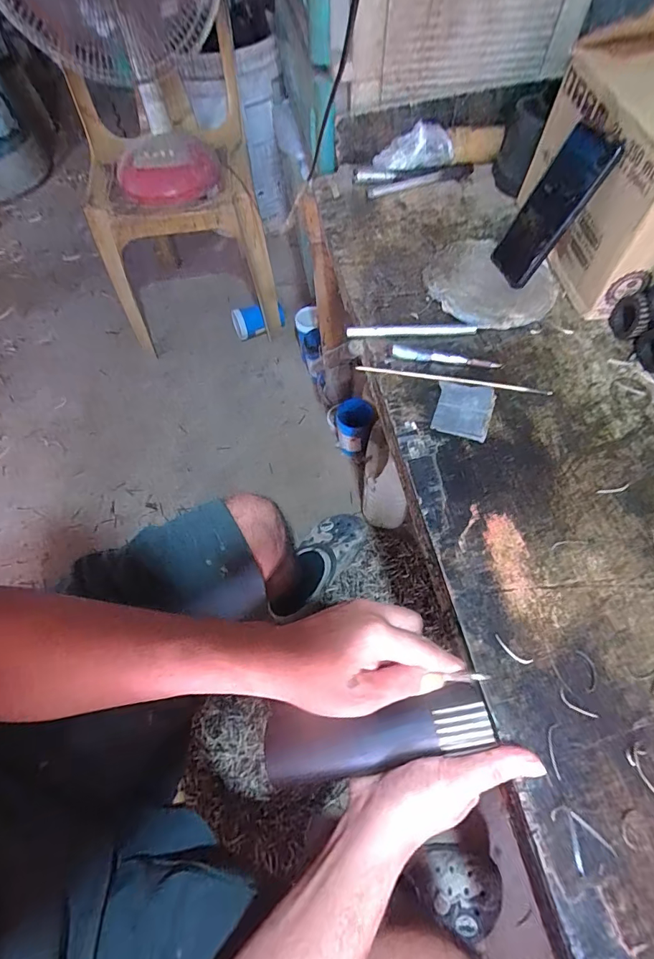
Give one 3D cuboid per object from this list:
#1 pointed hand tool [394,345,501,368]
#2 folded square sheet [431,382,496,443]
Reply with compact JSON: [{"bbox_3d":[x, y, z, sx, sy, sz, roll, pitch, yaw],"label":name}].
[{"bbox_3d":[0.145,-0.149,0.511,0.129,0.010,0.015,9,62,6],"label":"pointed hand tool"},{"bbox_3d":[0.155,-0.079,0.474,0.061,0.010,0.071,15,63,9],"label":"folded square sheet"}]

